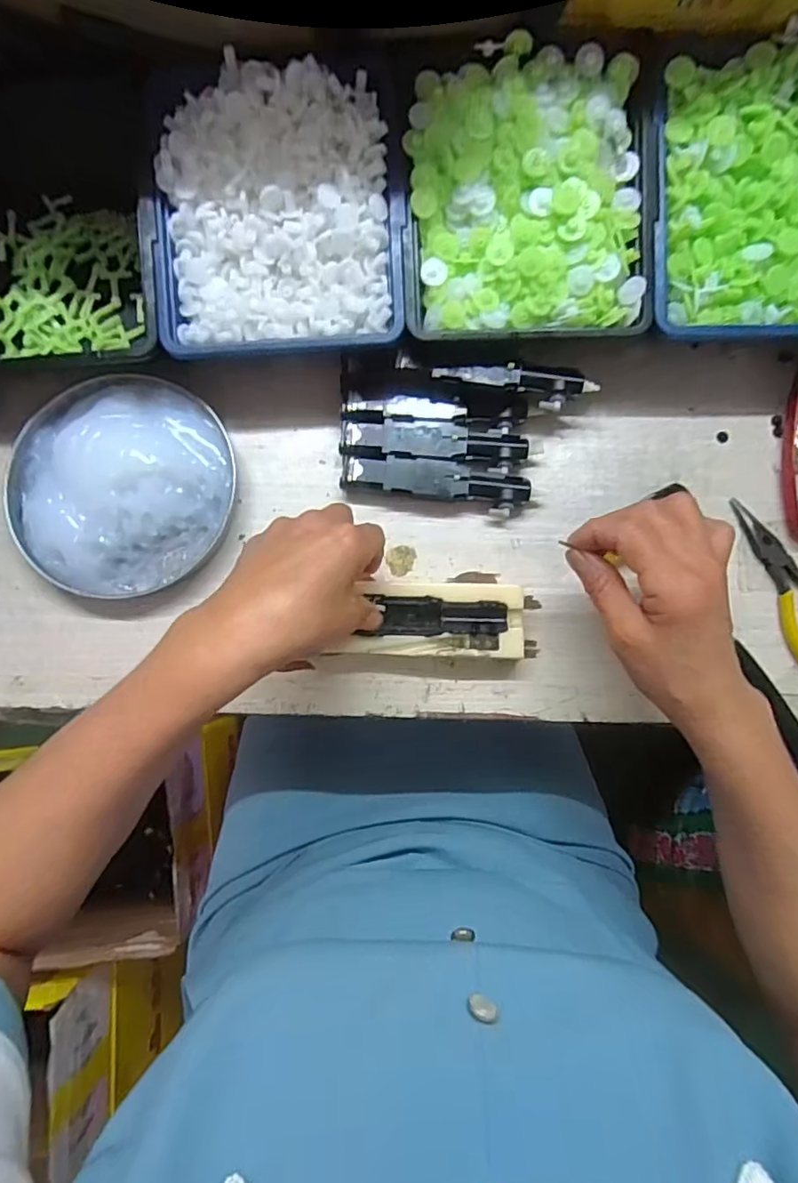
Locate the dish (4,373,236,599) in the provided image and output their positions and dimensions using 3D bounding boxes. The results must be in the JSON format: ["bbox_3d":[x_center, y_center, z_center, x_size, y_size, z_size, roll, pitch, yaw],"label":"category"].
[{"bbox_3d":[-0.183,-0.073,0.371,0.139,0.029,0.143,0,83,0],"label":"dish"}]

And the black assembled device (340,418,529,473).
[{"bbox_3d":[0.023,-0.095,0.375,0.117,0.019,0.026,6,83,1],"label":"black assembled device"}]

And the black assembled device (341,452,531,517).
[{"bbox_3d":[0.024,-0.070,0.372,0.117,0.019,0.026,10,84,2],"label":"black assembled device"}]

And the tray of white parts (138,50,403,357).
[{"bbox_3d":[-0.071,-0.225,0.351,0.141,0.046,0.157,-2,99,2],"label":"tray of white parts"}]

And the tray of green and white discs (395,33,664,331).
[{"bbox_3d":[0.075,-0.229,0.335,0.144,0.034,0.154,-2,83,0],"label":"tray of green and white discs"}]

